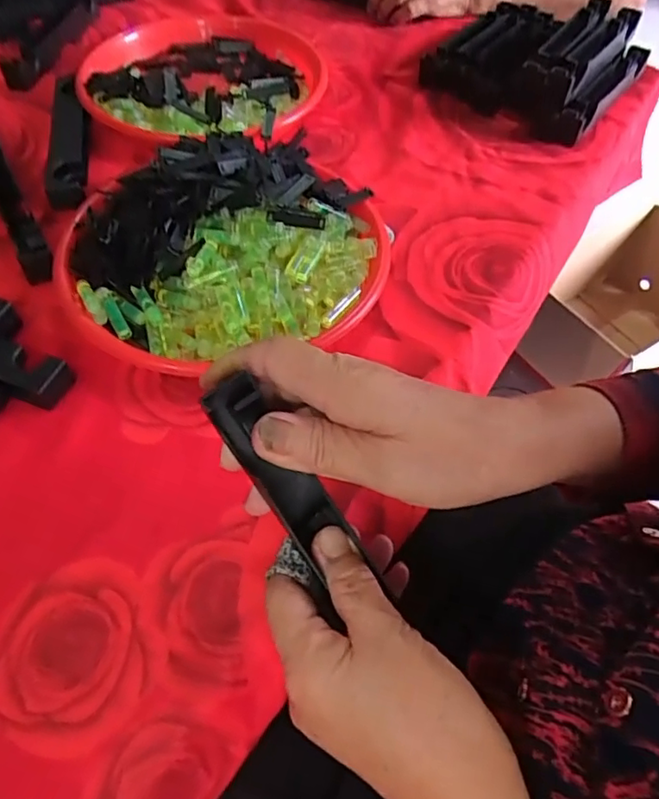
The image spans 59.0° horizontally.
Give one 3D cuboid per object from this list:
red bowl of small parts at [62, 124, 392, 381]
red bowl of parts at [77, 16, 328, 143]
[{"bbox_3d":[-0.076,-0.116,0.455,0.251,0.063,0.215,-24,62,-17],"label":"red bowl of small parts"},{"bbox_3d":[-0.135,-0.351,0.620,0.242,0.044,0.252,1,57,-2],"label":"red bowl of parts"}]

